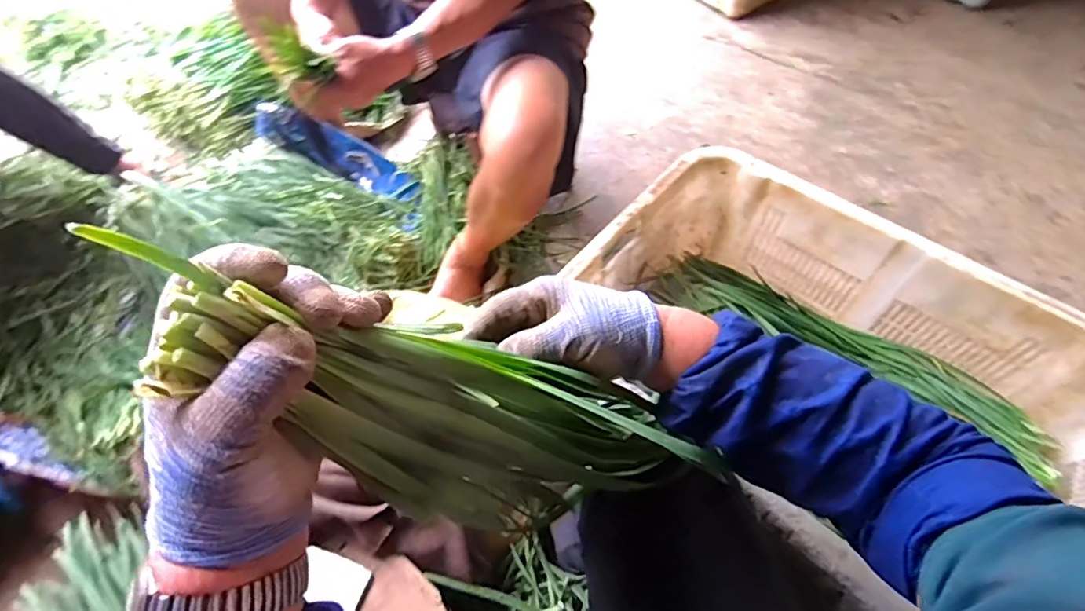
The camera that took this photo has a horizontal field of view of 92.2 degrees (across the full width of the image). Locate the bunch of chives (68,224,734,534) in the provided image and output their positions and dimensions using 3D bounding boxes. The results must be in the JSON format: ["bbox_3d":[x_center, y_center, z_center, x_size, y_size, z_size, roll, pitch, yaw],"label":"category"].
[{"bbox_3d":[-0.038,0.064,0.291,0.329,0.075,0.089,25,50,-34],"label":"bunch of chives"}]

